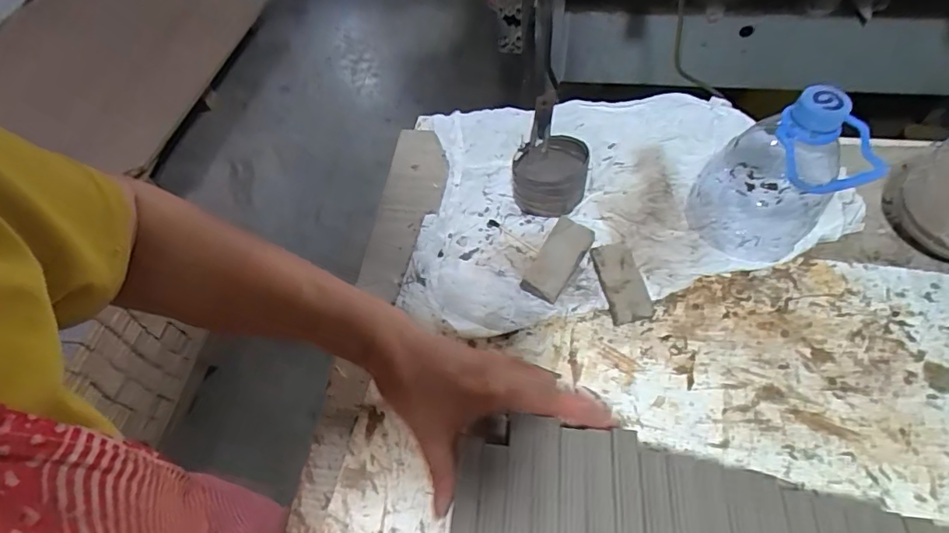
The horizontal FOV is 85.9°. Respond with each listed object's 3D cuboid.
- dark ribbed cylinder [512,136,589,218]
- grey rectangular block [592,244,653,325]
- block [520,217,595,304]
[{"bbox_3d":[0.068,-0.081,0.461,0.062,0.051,0.062,6,58,8],"label":"dark ribbed cylinder"},{"bbox_3d":[0.118,0.013,0.412,0.032,0.016,0.068,-9,57,-1],"label":"grey rectangular block"},{"bbox_3d":[0.069,-0.005,0.422,0.034,0.024,0.066,29,64,21],"label":"block"}]

